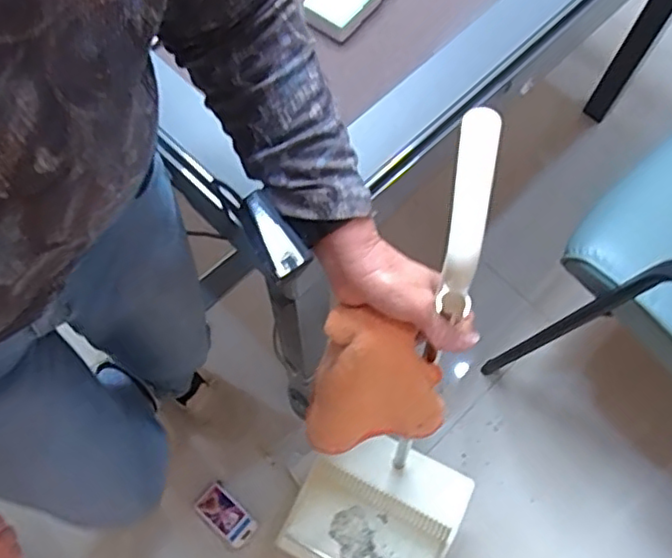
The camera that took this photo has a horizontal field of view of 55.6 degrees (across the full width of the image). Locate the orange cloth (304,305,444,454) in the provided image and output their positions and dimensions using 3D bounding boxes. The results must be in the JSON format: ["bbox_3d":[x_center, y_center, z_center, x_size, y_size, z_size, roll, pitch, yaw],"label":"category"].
[{"bbox_3d":[0.034,0.099,0.601,0.130,0.183,0.095,-11,68,-5],"label":"orange cloth"}]

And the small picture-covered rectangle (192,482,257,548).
[{"bbox_3d":[-0.212,0.459,1.236,0.120,0.011,0.064,41,73,15],"label":"small picture-covered rectangle"}]

